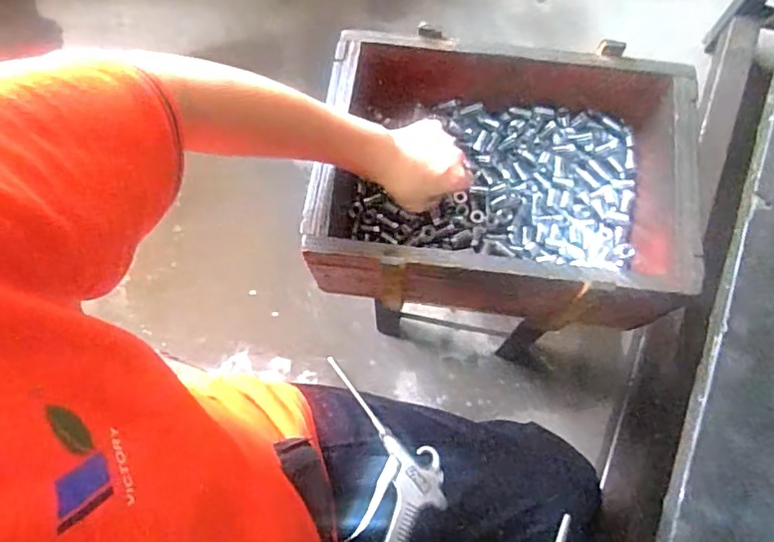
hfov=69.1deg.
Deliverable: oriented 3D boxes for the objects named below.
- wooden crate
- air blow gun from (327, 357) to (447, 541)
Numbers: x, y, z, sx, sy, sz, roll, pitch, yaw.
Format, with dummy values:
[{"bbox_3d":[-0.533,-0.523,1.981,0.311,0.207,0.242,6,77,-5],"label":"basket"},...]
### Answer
[{"bbox_3d":[0.114,-0.089,0.585,0.350,0.133,0.244,6,74,3],"label":"wooden crate"},{"bbox_3d":[0.001,0.197,0.514,0.097,0.028,0.234,-12,62,-2],"label":"air blow gun"}]

